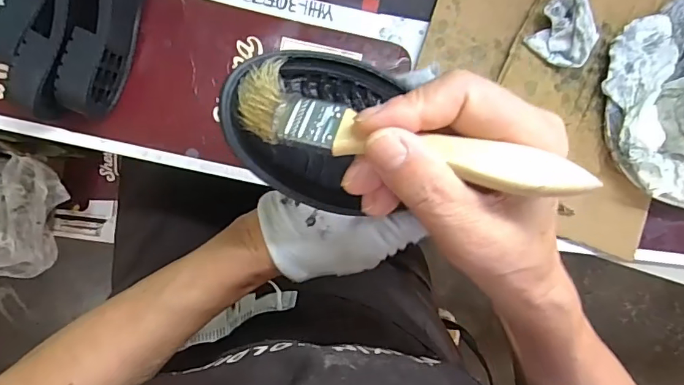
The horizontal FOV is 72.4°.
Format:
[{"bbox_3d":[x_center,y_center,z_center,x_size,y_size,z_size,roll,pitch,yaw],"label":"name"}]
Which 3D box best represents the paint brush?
[{"bbox_3d":[0.025,-0.023,0.188,0.142,0.011,0.032,16,87,12],"label":"paint brush"}]

